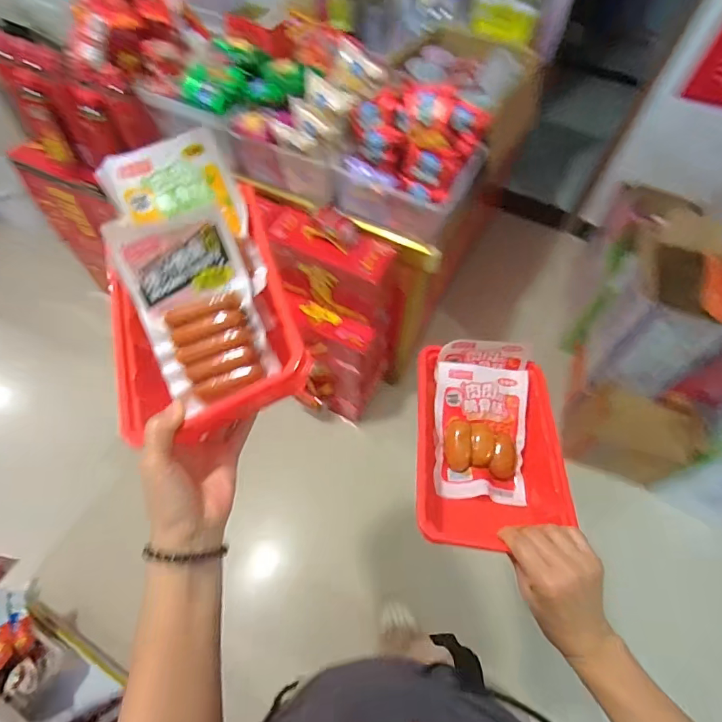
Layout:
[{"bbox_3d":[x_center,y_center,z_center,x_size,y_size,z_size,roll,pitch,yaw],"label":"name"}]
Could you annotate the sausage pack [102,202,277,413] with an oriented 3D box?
[{"bbox_3d":[-0.137,-0.045,0.358,0.094,0.025,0.156,-20,98,-6],"label":"sausage pack"}]

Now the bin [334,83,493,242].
[{"bbox_3d":[0.114,-0.480,1.024,0.297,0.253,0.216,24,62,11],"label":"bin"}]

